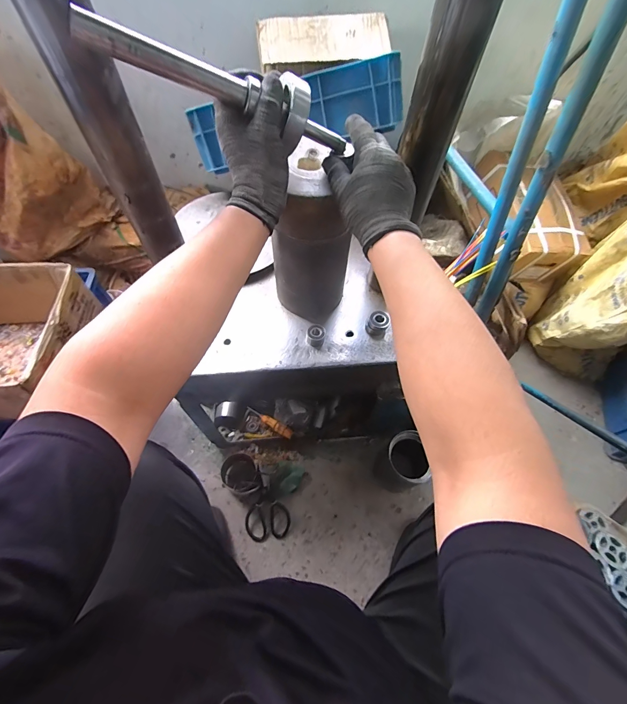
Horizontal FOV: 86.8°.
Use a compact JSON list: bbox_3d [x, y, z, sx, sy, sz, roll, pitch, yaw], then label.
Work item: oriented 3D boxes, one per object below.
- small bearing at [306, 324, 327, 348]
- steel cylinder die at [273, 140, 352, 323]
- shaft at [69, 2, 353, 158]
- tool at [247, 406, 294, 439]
[{"bbox_3d":[0.005,-0.029,0.600,0.033,0.031,0.032,5,60,1],"label":"small bearing"},{"bbox_3d":[0.002,-0.171,0.548,0.102,0.263,0.114,27,62,13],"label":"steel cylinder die"},{"bbox_3d":[-0.069,-0.267,0.337,0.288,0.049,0.045,3,56,-29],"label":"shaft"},{"bbox_3d":[-0.128,0.198,0.954,0.165,0.037,0.027,23,59,36],"label":"tool"}]

